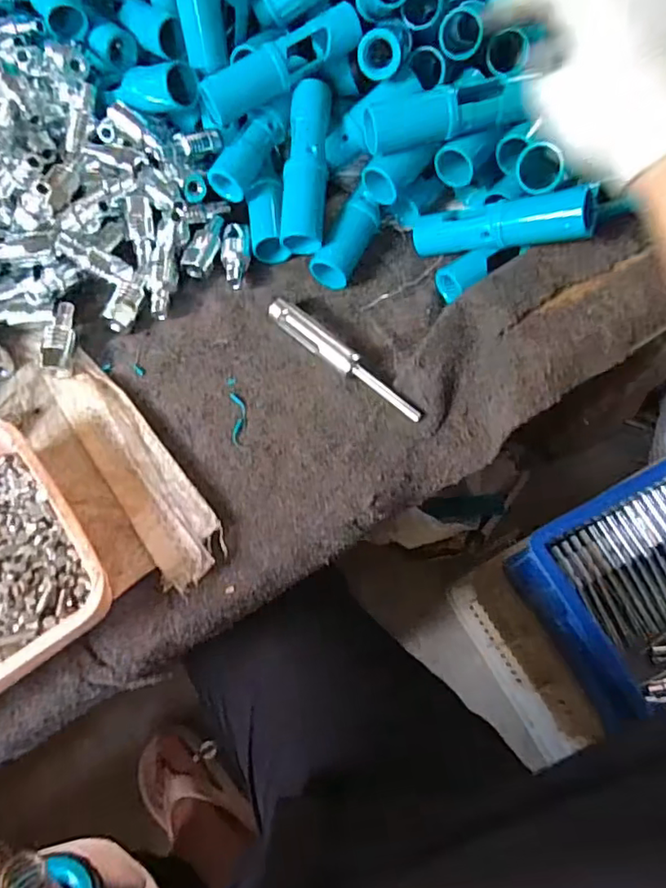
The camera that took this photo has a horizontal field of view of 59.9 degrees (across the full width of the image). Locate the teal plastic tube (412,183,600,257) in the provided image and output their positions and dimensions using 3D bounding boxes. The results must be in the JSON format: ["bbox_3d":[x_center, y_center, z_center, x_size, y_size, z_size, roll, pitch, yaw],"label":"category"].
[{"bbox_3d":[0.112,-0.149,0.390,0.122,0.030,0.028,7,64,39],"label":"teal plastic tube"}]

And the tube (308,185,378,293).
[{"bbox_3d":[0.011,-0.149,0.421,0.026,0.022,0.080,27,84,10],"label":"tube"}]

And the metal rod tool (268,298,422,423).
[{"bbox_3d":[0.007,-0.058,0.398,0.131,0.014,0.018,41,74,14],"label":"metal rod tool"}]

